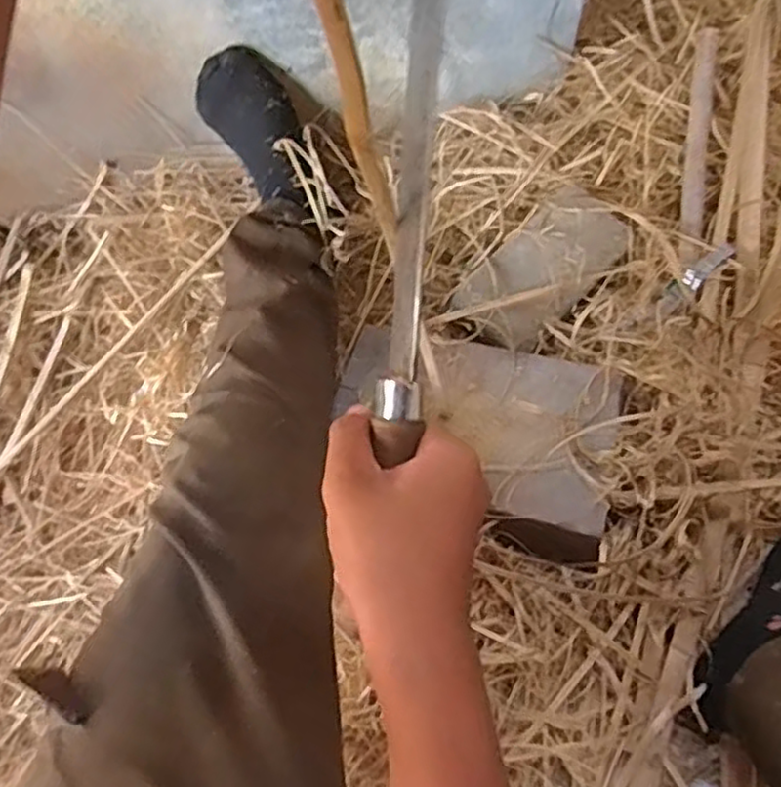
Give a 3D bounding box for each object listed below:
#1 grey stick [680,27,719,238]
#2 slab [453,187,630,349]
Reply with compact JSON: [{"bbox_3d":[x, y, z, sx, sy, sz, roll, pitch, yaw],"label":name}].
[{"bbox_3d":[0.364,-0.309,0.836,0.024,0.015,0.279,10,77,4],"label":"grey stick"},{"bbox_3d":[0.169,-0.141,0.793,0.113,0.043,0.212,39,70,17],"label":"slab"}]

